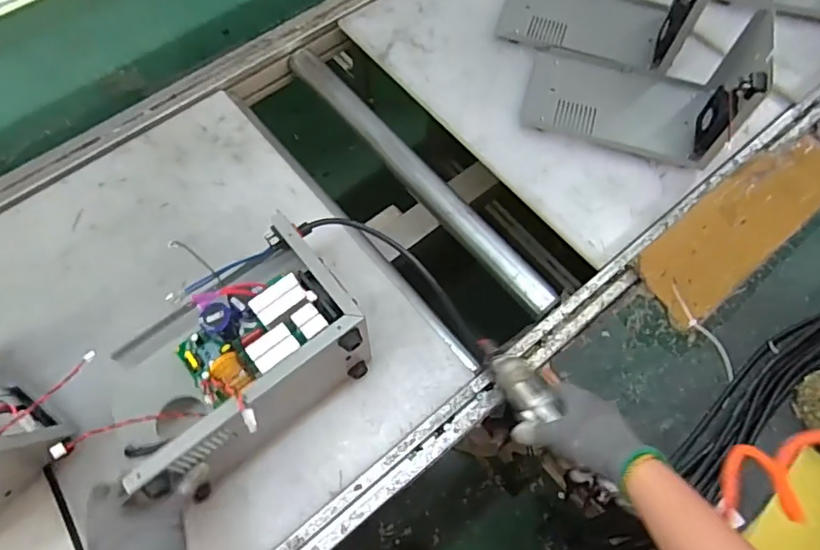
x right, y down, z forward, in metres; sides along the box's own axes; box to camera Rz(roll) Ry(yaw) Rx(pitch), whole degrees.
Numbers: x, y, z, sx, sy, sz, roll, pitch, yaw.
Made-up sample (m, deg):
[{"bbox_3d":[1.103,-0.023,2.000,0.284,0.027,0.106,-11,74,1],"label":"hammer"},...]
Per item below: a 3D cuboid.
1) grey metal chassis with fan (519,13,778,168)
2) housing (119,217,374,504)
[{"bbox_3d":[0.332,-0.293,0.803,0.288,0.164,0.171,20,68,6],"label":"grey metal chassis with fan"},{"bbox_3d":[-0.196,0.088,0.609,0.260,0.150,0.180,-32,72,-14],"label":"housing"}]

